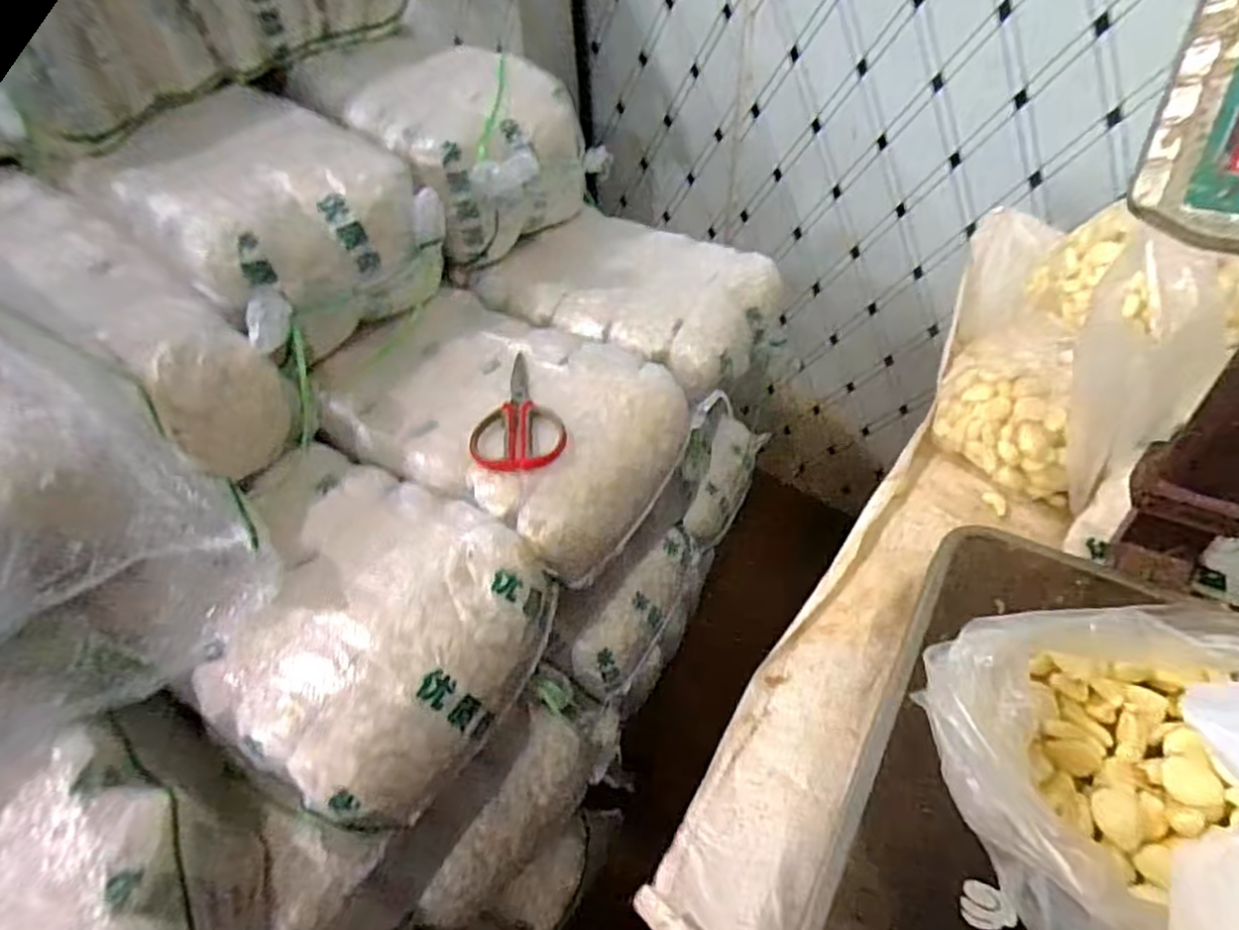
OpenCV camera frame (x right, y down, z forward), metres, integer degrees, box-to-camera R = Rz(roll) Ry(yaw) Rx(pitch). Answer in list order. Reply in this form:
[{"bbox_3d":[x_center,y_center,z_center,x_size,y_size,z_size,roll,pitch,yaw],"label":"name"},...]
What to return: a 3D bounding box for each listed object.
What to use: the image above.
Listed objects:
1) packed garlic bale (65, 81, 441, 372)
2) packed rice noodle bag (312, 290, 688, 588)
[{"bbox_3d":[-0.413,-0.275,0.831,0.381,0.185,0.267,31,57,26],"label":"packed garlic bale"},{"bbox_3d":[-0.141,-0.053,0.799,0.390,0.107,0.270,23,54,22],"label":"packed rice noodle bag"}]

